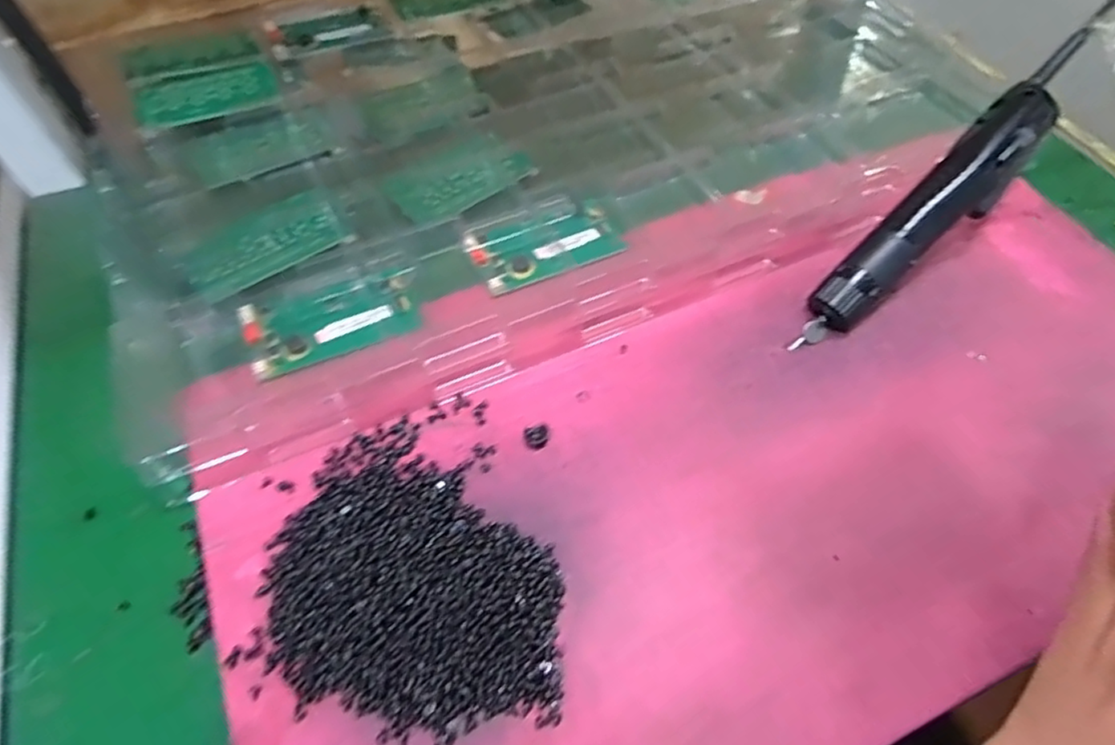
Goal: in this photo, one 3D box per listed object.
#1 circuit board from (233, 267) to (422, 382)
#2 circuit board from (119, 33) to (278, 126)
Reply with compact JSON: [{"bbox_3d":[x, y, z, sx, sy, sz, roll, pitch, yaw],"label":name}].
[{"bbox_3d":[-0.147,-0.034,0.422,0.104,0.010,0.054,-23,60,-15],"label":"circuit board"},{"bbox_3d":[-0.295,-0.245,0.538,0.106,0.008,0.108,-23,62,-18],"label":"circuit board"}]

